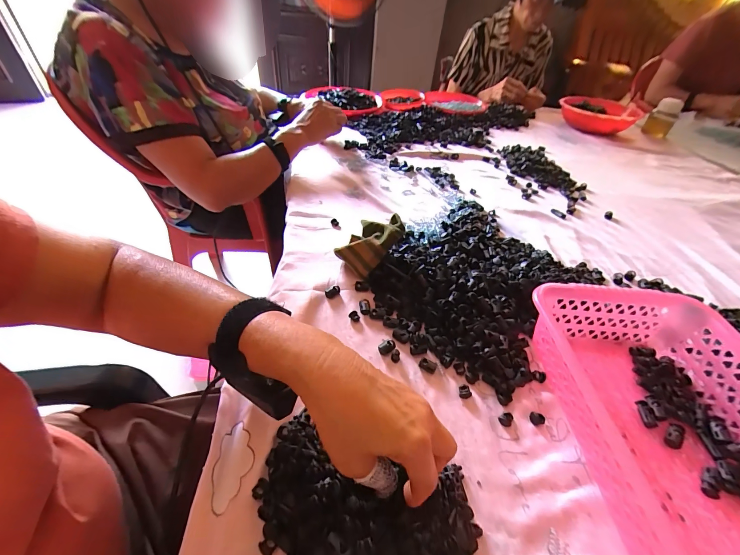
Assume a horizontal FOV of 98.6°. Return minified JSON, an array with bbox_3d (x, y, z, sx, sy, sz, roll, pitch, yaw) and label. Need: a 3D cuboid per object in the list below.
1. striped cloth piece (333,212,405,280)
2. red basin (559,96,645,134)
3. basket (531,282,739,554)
[{"bbox_3d":[-0.002,-0.048,0.466,0.075,0.067,0.080,31,49,25],"label":"striped cloth piece"},{"bbox_3d":[0.780,-0.558,1.091,0.238,0.074,0.267,32,50,25],"label":"red basin"},{"bbox_3d":[0.291,0.145,0.286,0.200,0.078,0.301,3,43,-2],"label":"basket"}]

